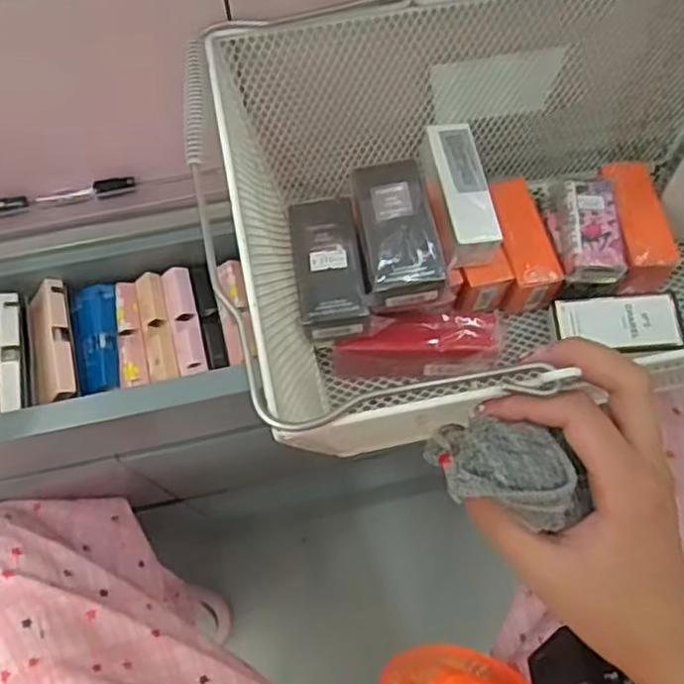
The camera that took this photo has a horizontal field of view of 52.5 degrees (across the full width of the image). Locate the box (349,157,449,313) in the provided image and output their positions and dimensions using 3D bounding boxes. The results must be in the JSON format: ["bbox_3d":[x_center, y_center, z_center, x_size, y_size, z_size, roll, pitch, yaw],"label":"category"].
[{"bbox_3d":[0.034,-0.063,0.410,0.045,0.025,0.086,-9,70,-4],"label":"box"}]

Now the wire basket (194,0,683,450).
[{"bbox_3d":[0.130,-0.092,0.423,0.388,0.168,0.228,-6,69,-3],"label":"wire basket"}]

